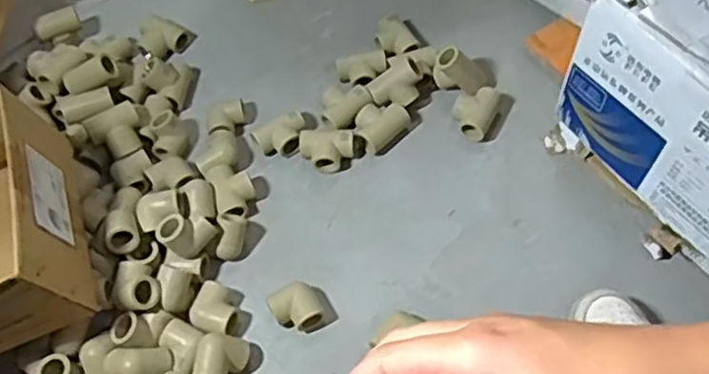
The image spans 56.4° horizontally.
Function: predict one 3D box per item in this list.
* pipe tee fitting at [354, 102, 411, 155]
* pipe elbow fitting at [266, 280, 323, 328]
[{"bbox_3d":[0.031,-0.080,0.843,0.069,0.033,0.058,-39,64,-19],"label":"pipe tee fitting"},{"bbox_3d":[-0.062,0.131,0.709,0.048,0.032,0.049,-27,61,-13],"label":"pipe elbow fitting"}]

